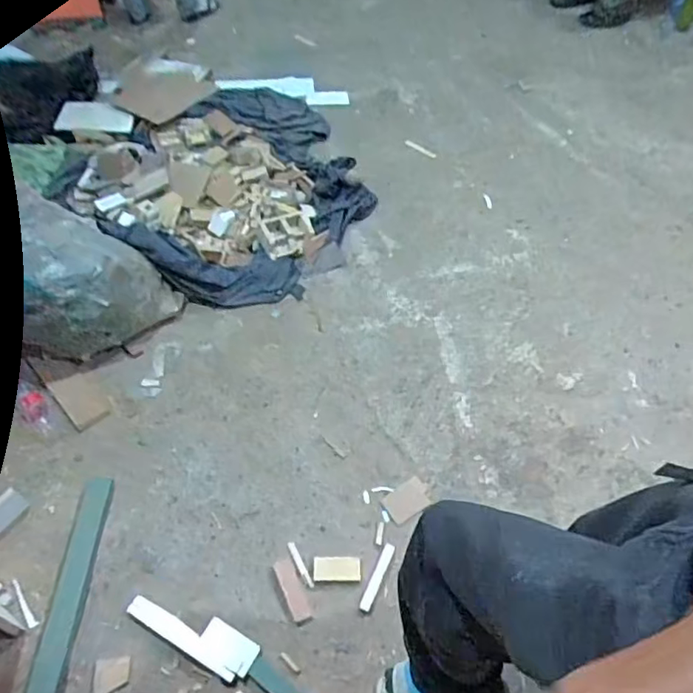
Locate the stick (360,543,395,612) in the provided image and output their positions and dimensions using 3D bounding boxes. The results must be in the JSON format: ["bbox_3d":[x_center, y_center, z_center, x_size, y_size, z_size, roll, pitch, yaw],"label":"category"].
[{"bbox_3d":[0.070,0.506,1.243,0.023,0.010,0.152,21,55,15],"label":"stick"}]

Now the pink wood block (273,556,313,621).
[{"bbox_3d":[-0.115,0.524,1.215,0.042,0.012,0.127,-21,55,-16],"label":"pink wood block"}]

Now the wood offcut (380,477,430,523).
[{"bbox_3d":[0.146,0.369,1.354,0.112,0.004,0.075,-27,58,-20],"label":"wood offcut"}]

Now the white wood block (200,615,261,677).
[{"bbox_3d":[-0.240,0.608,1.144,0.122,0.015,0.063,24,56,17],"label":"white wood block"}]

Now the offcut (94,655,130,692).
[{"bbox_3d":[-0.456,0.638,1.094,0.065,0.004,0.060,-7,53,-6],"label":"offcut"}]

